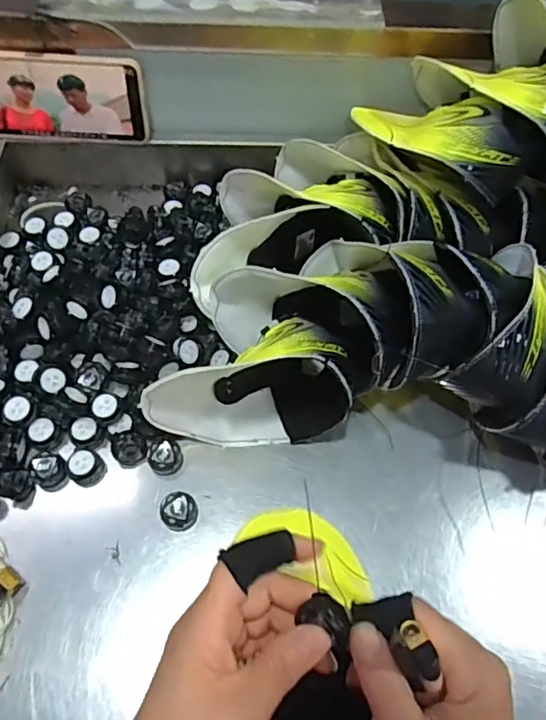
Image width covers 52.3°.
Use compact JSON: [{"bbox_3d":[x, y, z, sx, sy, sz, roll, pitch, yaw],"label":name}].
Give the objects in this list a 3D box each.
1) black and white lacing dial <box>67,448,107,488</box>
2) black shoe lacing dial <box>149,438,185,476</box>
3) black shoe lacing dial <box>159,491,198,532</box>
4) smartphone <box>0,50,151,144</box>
[{"bbox_3d":[-0.152,0.087,0.453,0.026,0.021,0.026,1,60,-2],"label":"black and white lacing dial"},{"bbox_3d":[-0.088,0.080,0.457,0.027,0.015,0.027,1,60,-2],"label":"black shoe lacing dial"},{"bbox_3d":[-0.073,0.118,0.433,0.028,0.009,0.028,10,60,3],"label":"black shoe lacing dial"},{"bbox_3d":[-0.200,-0.243,0.520,0.160,0.078,0.010,2,47,-3],"label":"smartphone"}]

